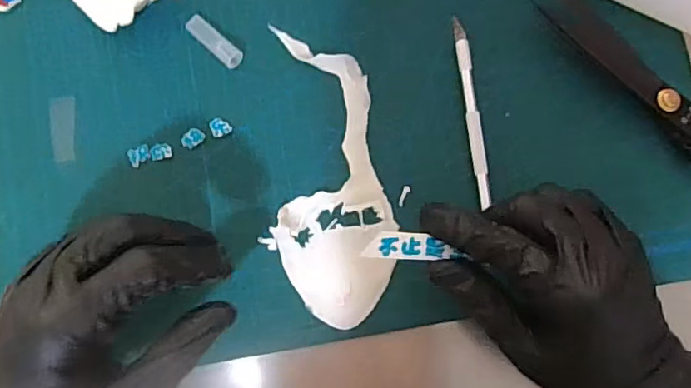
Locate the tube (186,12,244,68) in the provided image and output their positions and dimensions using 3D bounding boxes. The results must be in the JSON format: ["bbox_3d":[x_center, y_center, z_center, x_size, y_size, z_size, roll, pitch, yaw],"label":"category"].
[{"bbox_3d":[-0.083,-0.096,0.361,0.041,0.009,0.013,42,82,5],"label":"tube"}]

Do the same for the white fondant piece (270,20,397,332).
[{"bbox_3d":[-0.009,-0.011,0.354,0.065,0.009,0.177,-4,81,-2],"label":"white fondant piece"}]

